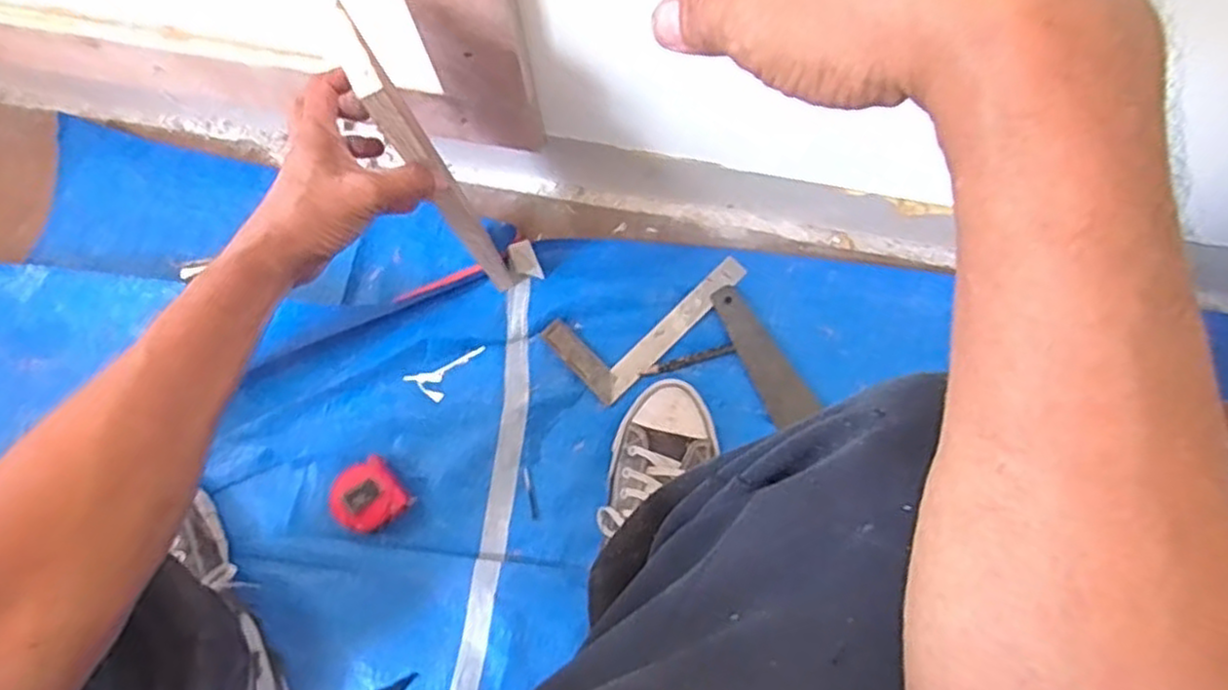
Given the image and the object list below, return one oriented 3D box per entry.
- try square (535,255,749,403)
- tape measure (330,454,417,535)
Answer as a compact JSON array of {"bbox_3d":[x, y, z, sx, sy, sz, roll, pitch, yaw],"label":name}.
[{"bbox_3d":[0.031,-0.040,0.768,0.199,0.013,0.099,-43,79,-8],"label":"try square"},{"bbox_3d":[-0.235,0.147,0.708,0.061,0.036,0.063,-41,79,-8],"label":"tape measure"}]

